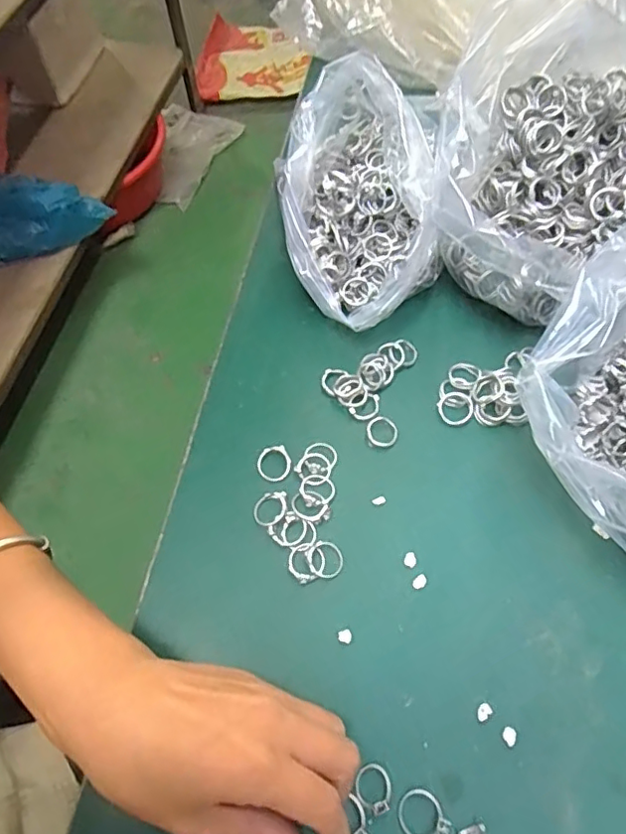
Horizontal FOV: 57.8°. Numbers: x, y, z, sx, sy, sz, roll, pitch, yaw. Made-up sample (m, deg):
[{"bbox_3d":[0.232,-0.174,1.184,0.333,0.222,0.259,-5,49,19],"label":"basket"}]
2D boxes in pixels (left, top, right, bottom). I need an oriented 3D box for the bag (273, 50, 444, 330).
[{"bbox_3d":[0.033,-0.147,0.398,0.112,0.118,0.153,-2,61,-2],"label":"bag"}]

